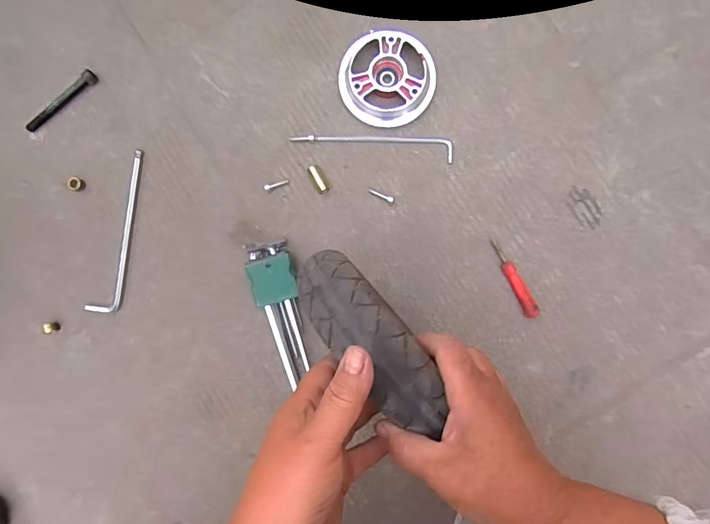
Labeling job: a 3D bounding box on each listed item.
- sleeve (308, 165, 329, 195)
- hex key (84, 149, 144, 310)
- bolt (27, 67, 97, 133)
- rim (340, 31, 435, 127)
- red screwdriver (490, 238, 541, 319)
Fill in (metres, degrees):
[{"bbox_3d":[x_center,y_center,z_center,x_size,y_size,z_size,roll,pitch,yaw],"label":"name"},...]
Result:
[{"bbox_3d":[-0.040,-0.092,0.473,0.013,0.015,0.032,-26,88,1],"label":"sleeve"},{"bbox_3d":[-0.263,-0.034,0.481,0.029,0.014,0.185,12,89,3],"label":"hex key"},{"bbox_3d":[-0.333,-0.182,0.487,0.096,0.014,0.013,-40,87,1],"label":"bolt"},{"bbox_3d":[0.034,-0.201,0.469,0.102,0.025,0.092,38,90,3],"label":"rim"},{"bbox_3d":[0.171,0.017,0.462,0.017,0.014,0.092,-28,87,1],"label":"red screwdriver"}]

